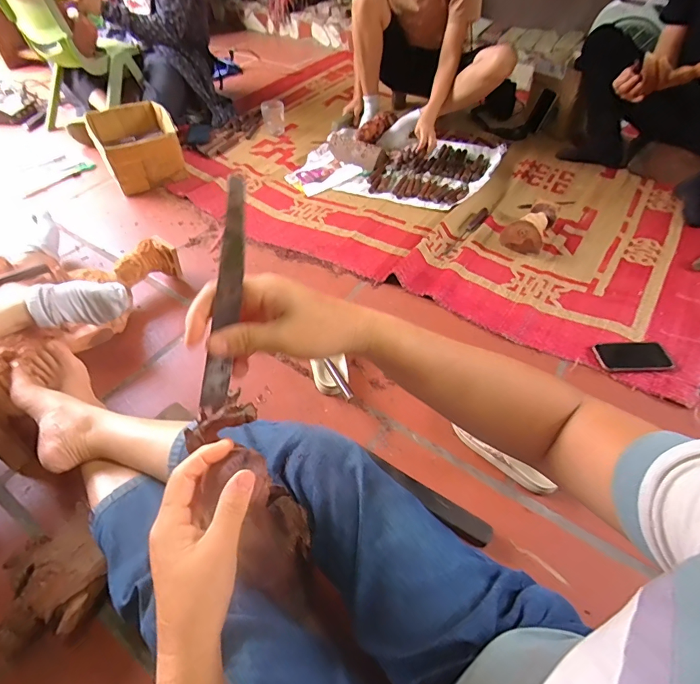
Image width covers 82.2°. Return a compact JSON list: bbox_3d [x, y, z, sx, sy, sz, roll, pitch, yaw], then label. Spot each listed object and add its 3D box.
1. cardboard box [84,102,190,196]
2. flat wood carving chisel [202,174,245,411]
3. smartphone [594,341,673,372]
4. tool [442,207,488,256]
[{"bbox_3d":[-0.723,-0.671,1.380,0.259,0.148,0.348,-22,55,-18],"label":"cardboard box"},{"bbox_3d":[-0.087,-0.025,0.285,0.019,0.170,0.005,1,26,-31],"label":"flat wood carving chisel"},{"bbox_3d":[0.631,0.032,0.895,0.155,0.013,0.083,-3,48,2],"label":"smartphone"},{"bbox_3d":[0.356,-0.333,1.215,0.030,0.021,0.259,30,57,20],"label":"tool"}]

